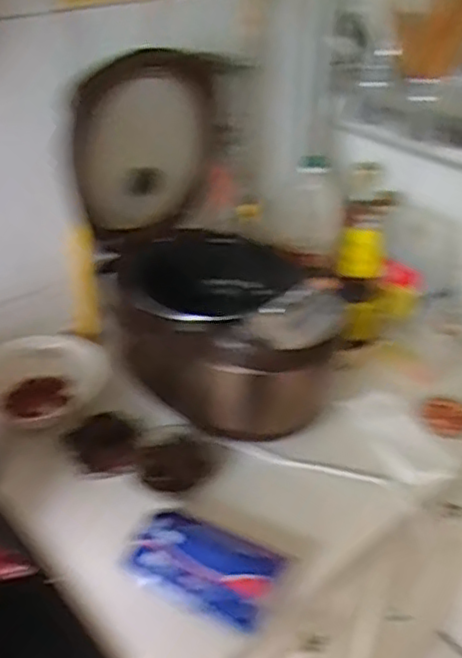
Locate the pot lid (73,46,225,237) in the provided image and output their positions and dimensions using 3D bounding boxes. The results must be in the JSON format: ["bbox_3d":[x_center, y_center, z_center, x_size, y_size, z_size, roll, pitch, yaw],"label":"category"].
[{"bbox_3d":[-0.107,-0.254,0.918,0.231,0.246,0.035,-26,45,-34],"label":"pot lid"}]

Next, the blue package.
[{"bbox_3d":[-0.026,0.264,0.759,0.172,0.048,0.094,19,39,20],"label":"blue package"}]

